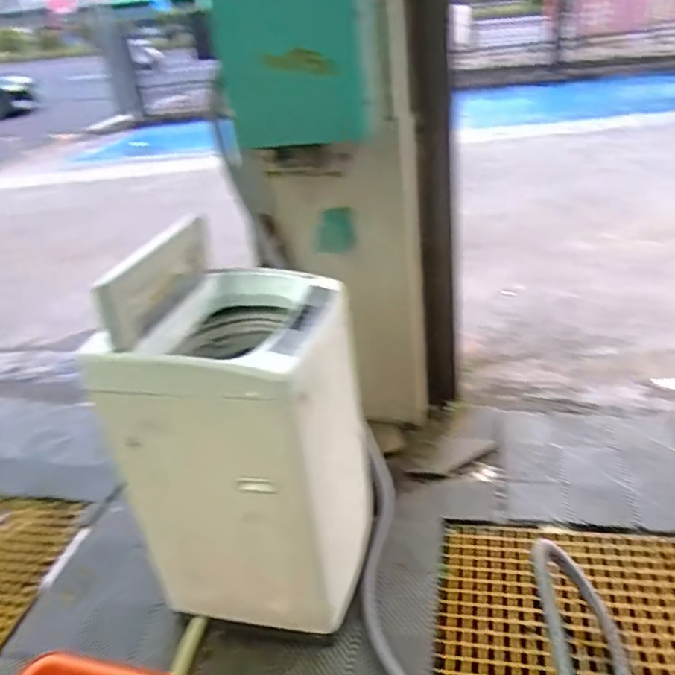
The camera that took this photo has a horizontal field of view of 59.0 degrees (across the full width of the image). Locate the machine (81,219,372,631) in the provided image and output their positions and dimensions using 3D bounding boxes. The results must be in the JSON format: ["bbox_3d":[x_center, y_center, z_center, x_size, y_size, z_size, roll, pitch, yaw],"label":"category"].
[{"bbox_3d":[-0.235,0.225,1.643,0.524,0.979,0.523,-1,29,11],"label":"machine"}]

